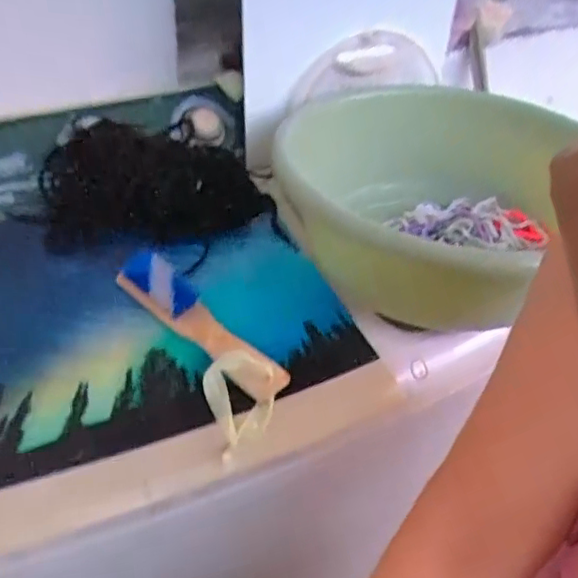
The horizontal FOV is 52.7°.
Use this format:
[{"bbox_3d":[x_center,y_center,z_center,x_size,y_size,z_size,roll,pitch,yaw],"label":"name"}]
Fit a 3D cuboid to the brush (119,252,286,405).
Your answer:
[{"bbox_3d":[-0.097,0.030,0.580,0.058,0.047,0.226,-31,53,-32],"label":"brush"}]

